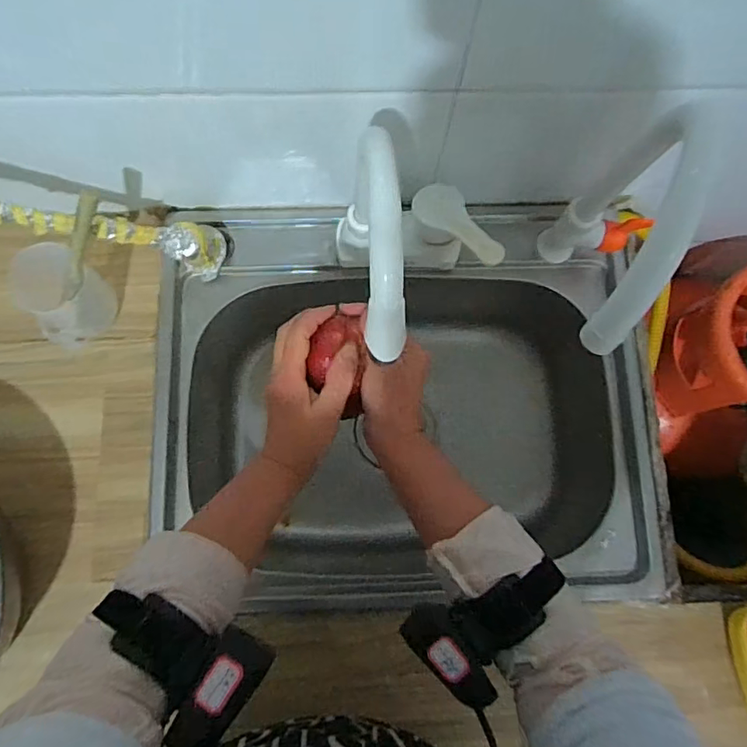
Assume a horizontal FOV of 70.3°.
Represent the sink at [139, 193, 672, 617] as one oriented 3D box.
[{"bbox_3d":[0.034,0.040,0.635,0.524,0.194,0.408,1,80,-1],"label":"sink"}]

